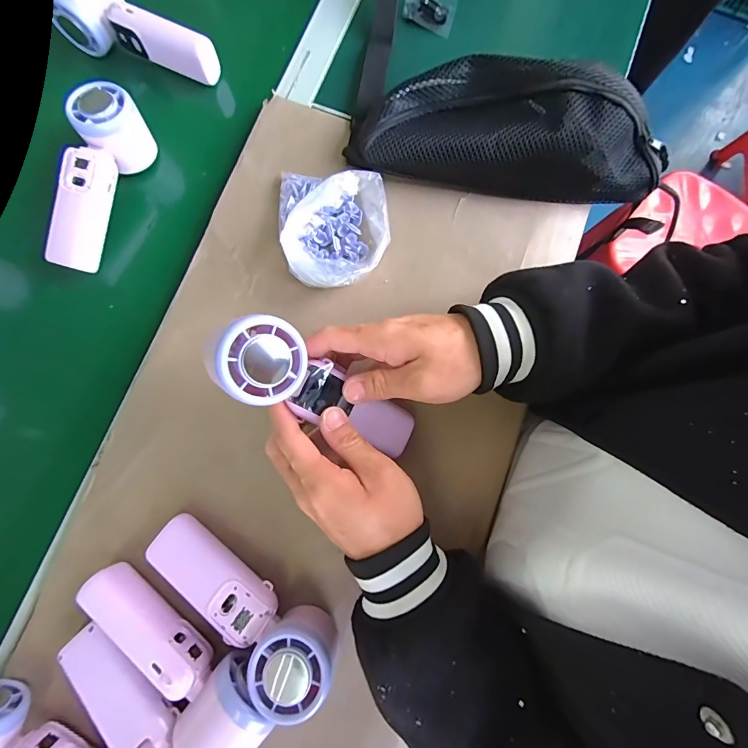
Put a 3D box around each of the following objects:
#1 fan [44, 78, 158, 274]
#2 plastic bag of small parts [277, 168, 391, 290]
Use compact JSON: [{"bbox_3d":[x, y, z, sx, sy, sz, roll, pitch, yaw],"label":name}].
[{"bbox_3d":[-0.259,-0.179,0.363,0.046,0.050,0.161,15,81,1],"label":"fan"},{"bbox_3d":[-0.034,-0.133,0.358,0.095,0.032,0.118,-10,81,-3],"label":"plastic bag of small parts"}]

